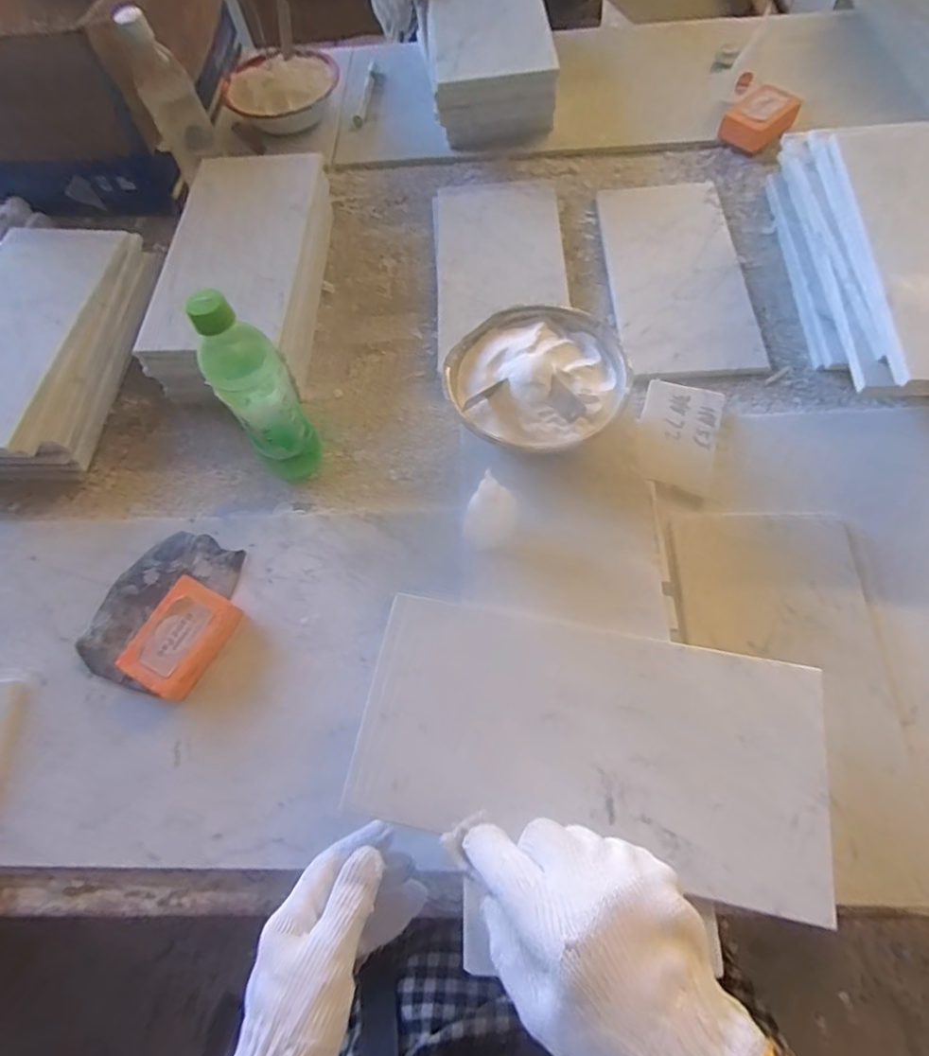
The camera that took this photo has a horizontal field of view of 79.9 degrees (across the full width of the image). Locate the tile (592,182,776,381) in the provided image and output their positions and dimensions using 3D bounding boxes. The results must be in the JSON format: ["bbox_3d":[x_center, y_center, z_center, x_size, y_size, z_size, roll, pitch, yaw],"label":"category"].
[{"bbox_3d":[0.249,-0.302,0.654,0.150,0.012,0.304,-2,68,2],"label":"tile"}]

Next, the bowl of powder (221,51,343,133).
[{"bbox_3d":[-0.260,-0.629,0.802,0.160,0.059,0.152,-1,65,1],"label":"bowl of powder"}]

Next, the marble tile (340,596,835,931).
[{"bbox_3d":[0.081,0.141,0.371,0.296,0.013,0.148,9,68,7],"label":"marble tile"}]

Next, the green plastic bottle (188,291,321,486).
[{"bbox_3d":[-0.179,-0.114,0.492,0.057,0.213,0.053,-1,68,3],"label":"green plastic bottle"}]

